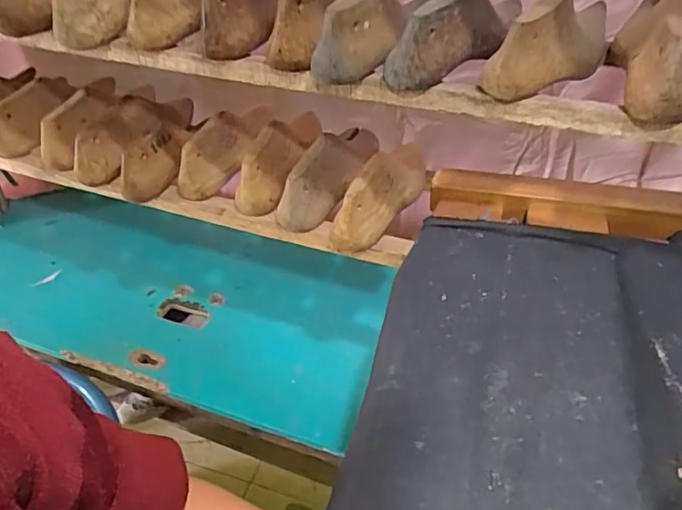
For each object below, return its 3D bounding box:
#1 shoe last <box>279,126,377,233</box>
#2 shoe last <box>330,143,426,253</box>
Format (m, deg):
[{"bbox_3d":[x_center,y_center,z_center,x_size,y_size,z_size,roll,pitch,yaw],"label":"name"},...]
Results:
[{"bbox_3d":[-0.003,-0.128,0.744,0.066,0.072,0.241,14,44,19],"label":"shoe last"},{"bbox_3d":[0.065,-0.101,0.717,0.061,0.078,0.252,18,45,23],"label":"shoe last"}]

